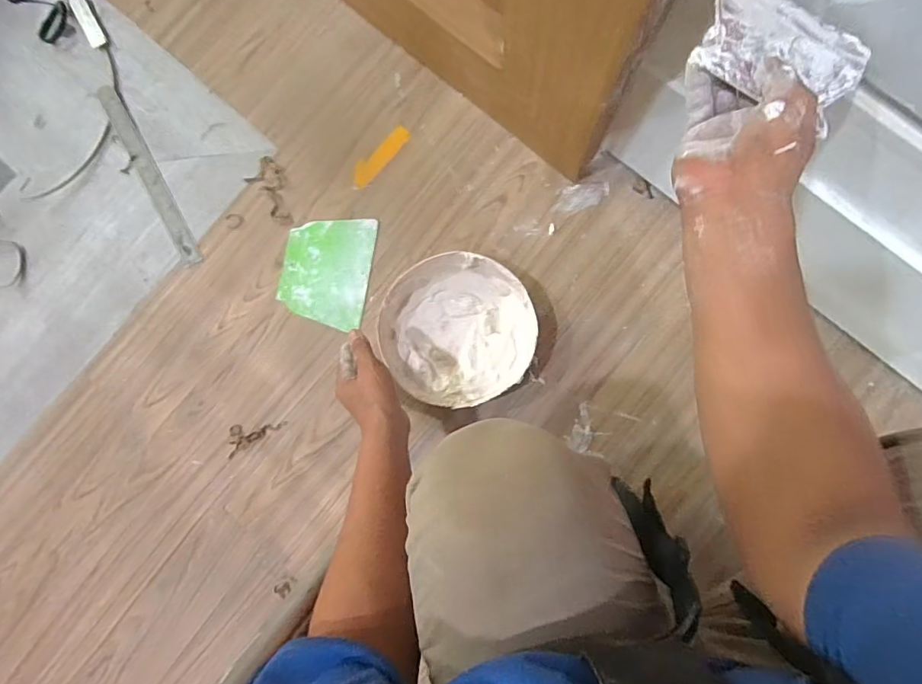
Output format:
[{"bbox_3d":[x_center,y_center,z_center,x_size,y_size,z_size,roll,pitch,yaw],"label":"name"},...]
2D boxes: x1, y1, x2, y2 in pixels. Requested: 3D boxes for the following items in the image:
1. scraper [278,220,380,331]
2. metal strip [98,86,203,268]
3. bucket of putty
[{"bbox_3d":[-0.198,-0.107,0.718,0.127,0.008,0.160,8,84,-1],"label":"scraper"},{"bbox_3d":[-0.481,-0.257,0.746,0.030,0.008,0.314,-29,85,-1],"label":"metal strip"},{"bbox_3d":[-0.006,-0.017,0.669,0.201,0.064,0.201,0,85,2],"label":"bucket of putty"}]

